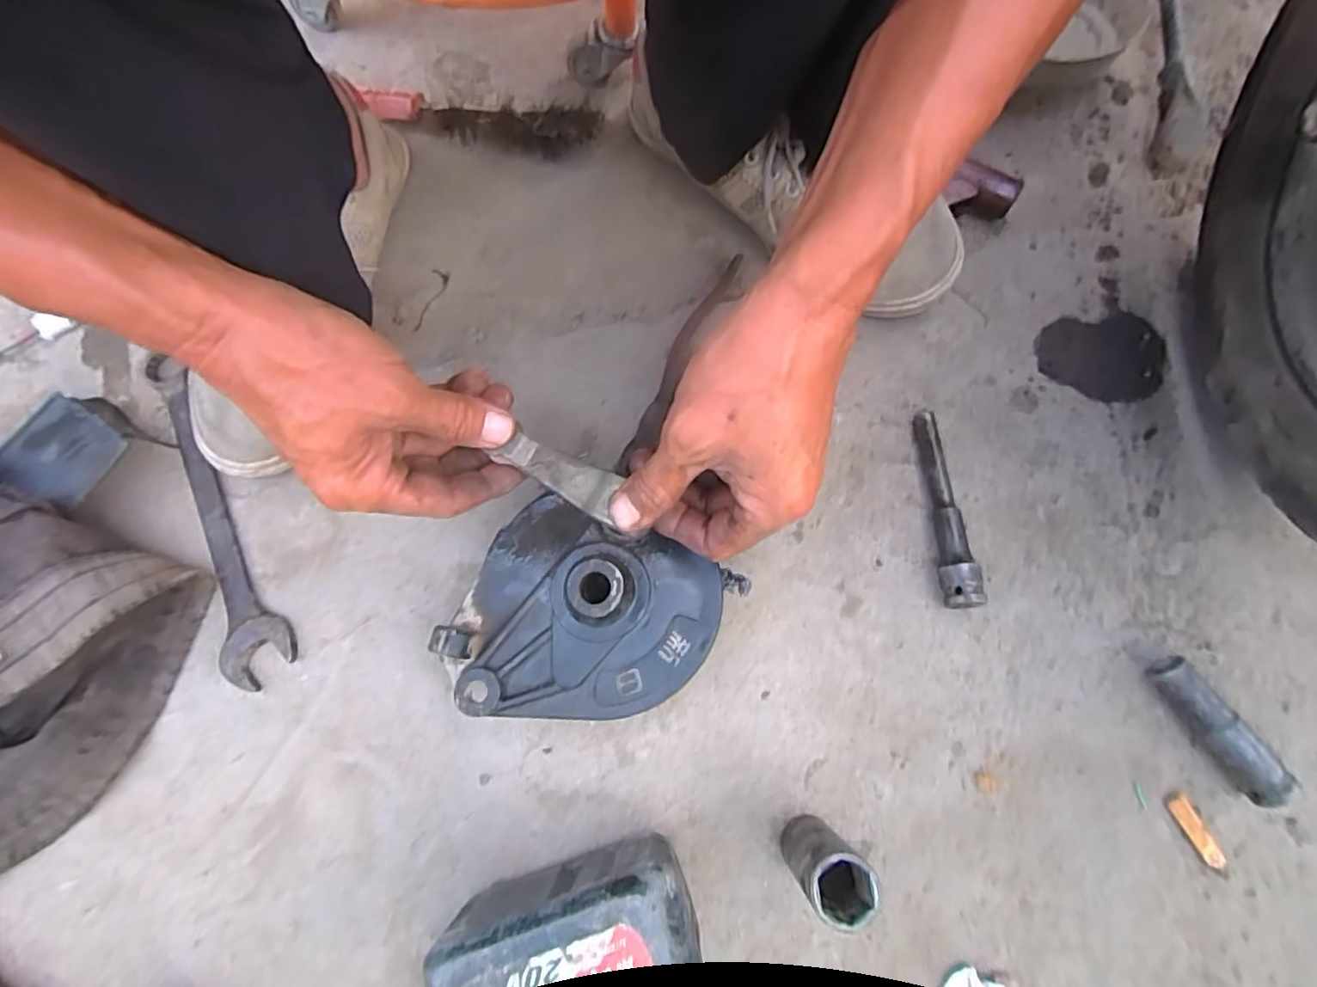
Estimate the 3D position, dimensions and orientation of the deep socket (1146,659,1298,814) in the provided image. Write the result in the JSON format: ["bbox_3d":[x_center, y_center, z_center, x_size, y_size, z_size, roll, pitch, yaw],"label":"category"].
[{"bbox_3d":[0.299,0.126,0.335,0.019,0.026,0.079,-29,74,-7],"label":"deep socket"}]

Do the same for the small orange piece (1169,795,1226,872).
[{"bbox_3d":[0.286,0.179,0.331,0.011,0.005,0.036,-25,74,-6],"label":"small orange piece"}]

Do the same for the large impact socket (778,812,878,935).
[{"bbox_3d":[0.077,0.175,0.295,0.027,0.080,0.029,0,73,1],"label":"large impact socket"}]

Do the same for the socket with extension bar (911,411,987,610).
[{"bbox_3d":[0.172,0.007,0.375,0.018,0.023,0.122,-1,73,1],"label":"socket with extension bar"}]

